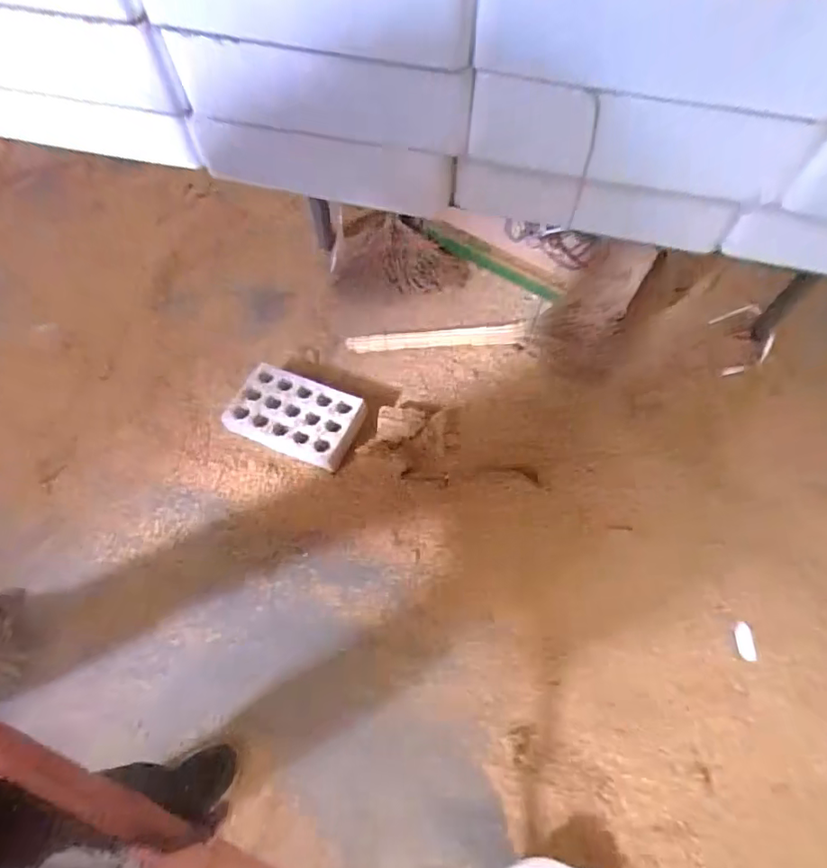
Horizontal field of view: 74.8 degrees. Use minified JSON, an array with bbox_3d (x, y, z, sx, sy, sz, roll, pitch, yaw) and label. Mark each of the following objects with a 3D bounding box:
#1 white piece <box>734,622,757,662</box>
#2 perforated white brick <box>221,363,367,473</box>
[{"bbox_3d":[0.546,0.343,0.892,0.025,0.004,0.059,-10,70,22],"label":"white piece"},{"bbox_3d":[-0.260,-0.038,1.210,0.291,0.061,0.182,20,63,11],"label":"perforated white brick"}]

